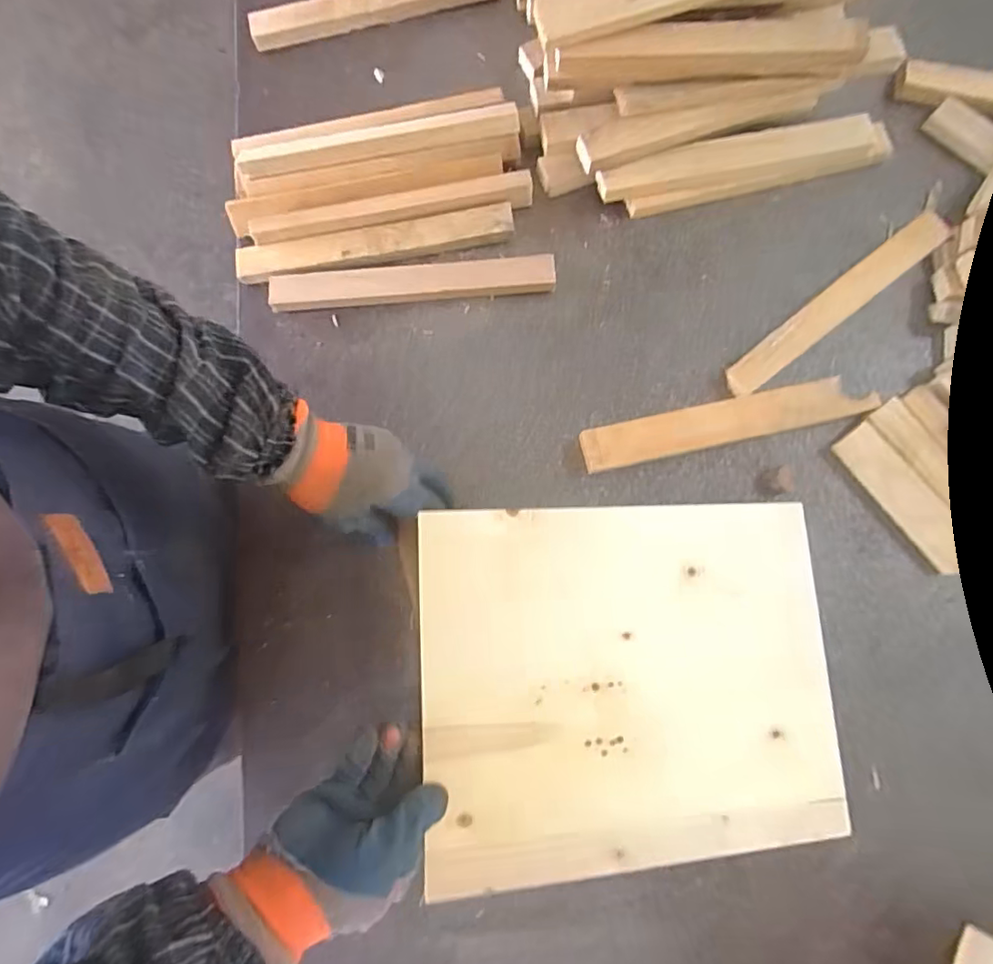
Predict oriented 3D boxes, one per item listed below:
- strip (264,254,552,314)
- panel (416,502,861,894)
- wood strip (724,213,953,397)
[{"bbox_3d":[-0.086,-0.202,0.570,0.285,0.022,0.034,-3,79,0],"label":"strip"},{"bbox_3d":[0.117,0.164,0.473,0.353,0.008,0.283,-1,79,-11],"label":"panel"},{"bbox_3d":[0.347,-0.182,0.571,0.295,0.021,0.035,-37,81,-7],"label":"wood strip"}]

